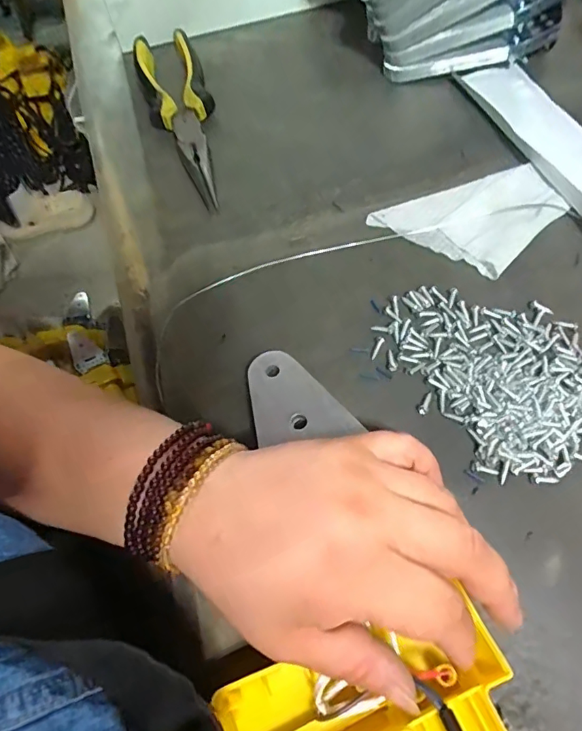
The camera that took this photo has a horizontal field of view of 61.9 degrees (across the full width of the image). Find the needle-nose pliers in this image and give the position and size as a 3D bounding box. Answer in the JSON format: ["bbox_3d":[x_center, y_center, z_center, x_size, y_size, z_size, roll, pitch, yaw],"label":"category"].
[{"bbox_3d":[-0.087,-0.206,0.385,0.051,0.019,0.203,-18,63,-5],"label":"needle-nose pliers"}]

